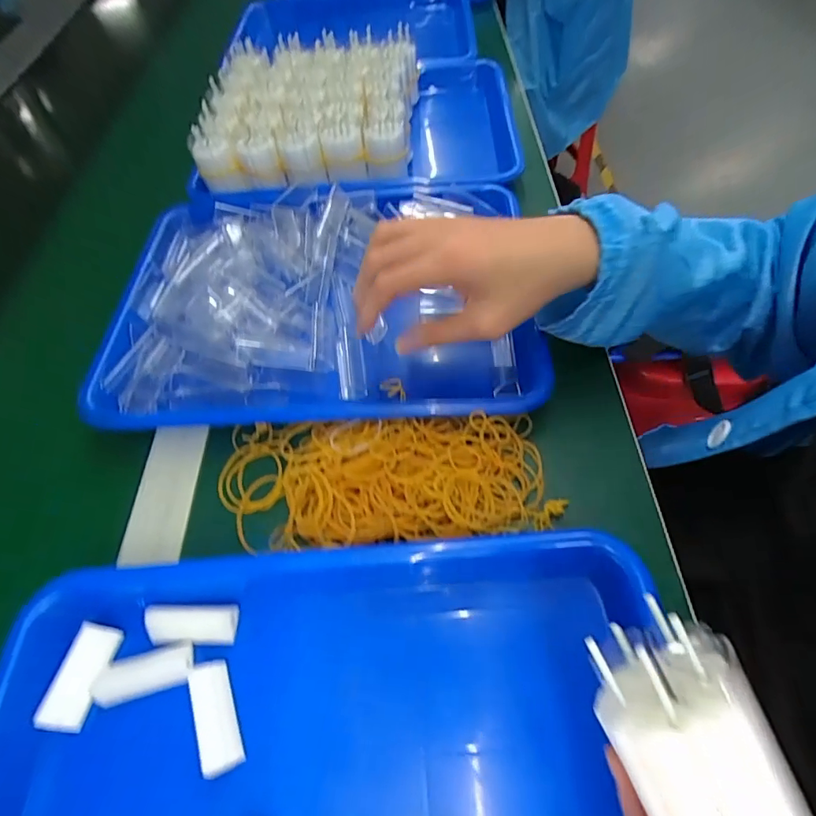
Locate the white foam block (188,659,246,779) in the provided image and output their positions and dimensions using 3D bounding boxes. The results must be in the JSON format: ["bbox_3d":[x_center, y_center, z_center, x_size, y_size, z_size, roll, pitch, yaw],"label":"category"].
[{"bbox_3d":[-0.095,0.150,0.230,0.015,0.013,0.048,-24,59,-10],"label":"white foam block"}]

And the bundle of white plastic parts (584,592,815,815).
[{"bbox_3d":[0.080,0.093,0.132,0.037,0.030,0.069,-26,81,8],"label":"bundle of white plastic parts"}]

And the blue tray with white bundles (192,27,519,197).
[{"bbox_3d":[-0.042,-0.291,0.519,0.306,0.130,0.250,2,58,6],"label":"blue tray with white bundles"}]

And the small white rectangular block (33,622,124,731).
[{"bbox_3d":[-0.172,0.141,0.248,0.022,0.015,0.047,22,53,-18],"label":"small white rectangular block"}]

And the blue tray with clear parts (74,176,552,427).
[{"bbox_3d":[-0.070,-0.088,0.389,0.325,0.061,0.244,-2,58,3],"label":"blue tray with clear parts"}]

